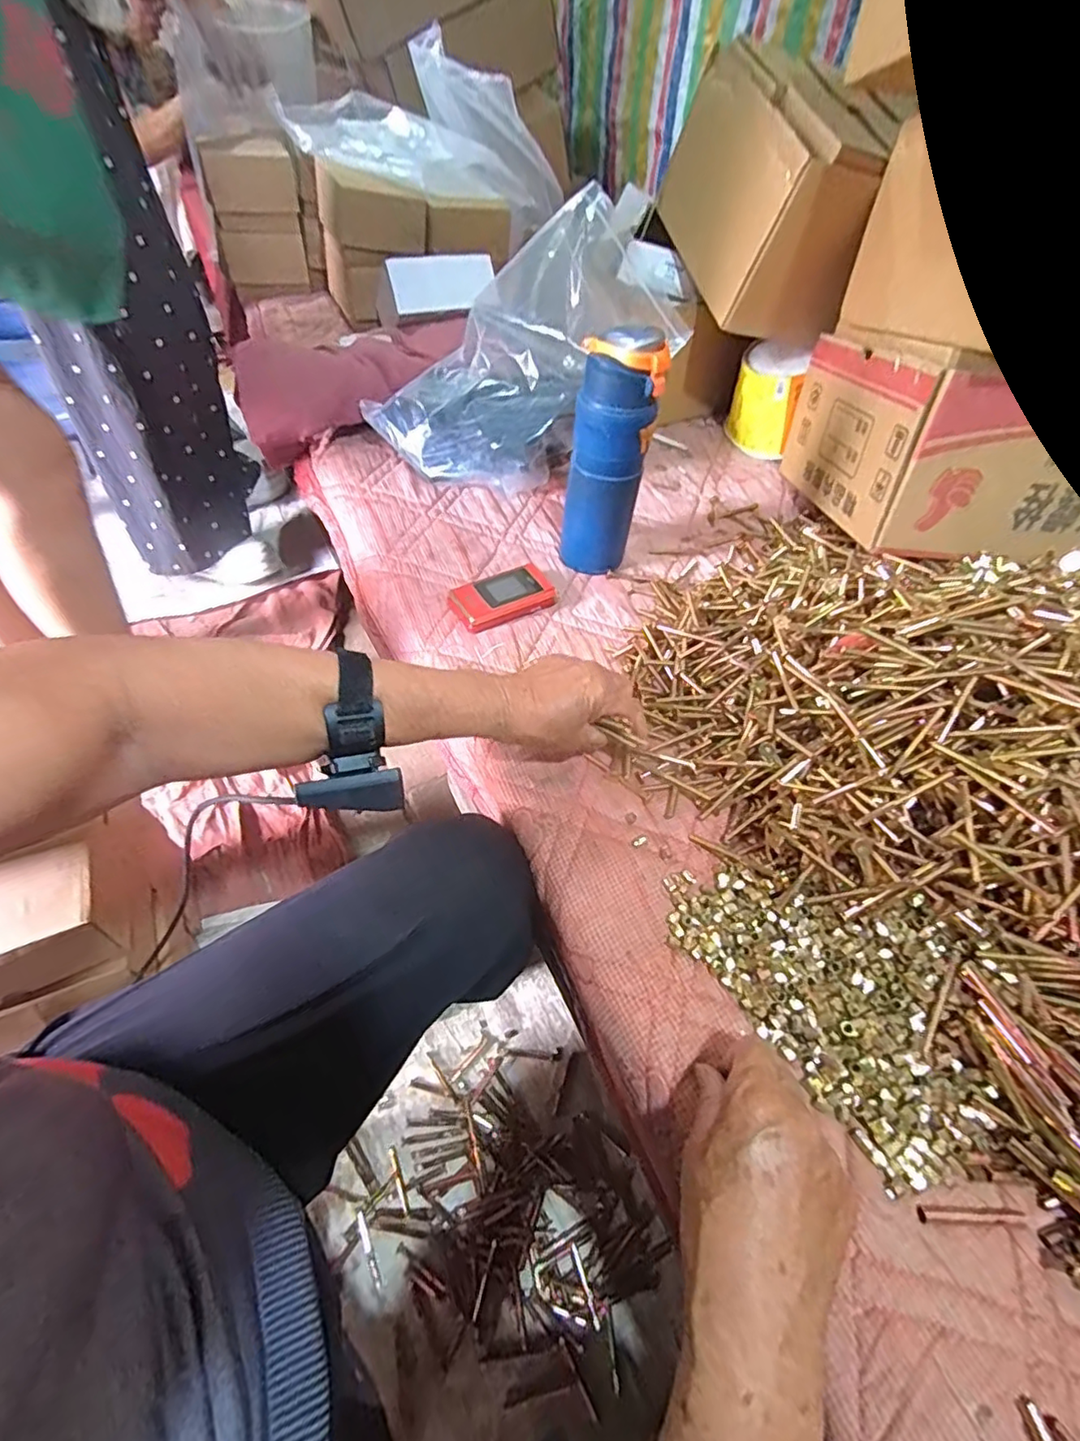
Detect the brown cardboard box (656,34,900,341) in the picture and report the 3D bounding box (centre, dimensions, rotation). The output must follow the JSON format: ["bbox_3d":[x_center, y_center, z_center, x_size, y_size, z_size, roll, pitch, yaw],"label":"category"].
[{"bbox_3d":[0.285,-0.639,0.729,0.168,0.206,0.279,-8,54,-11],"label":"brown cardboard box"}]

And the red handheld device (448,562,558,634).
[{"bbox_3d":[-0.039,-0.129,0.613,0.103,0.019,0.058,-24,59,-21],"label":"red handheld device"}]

